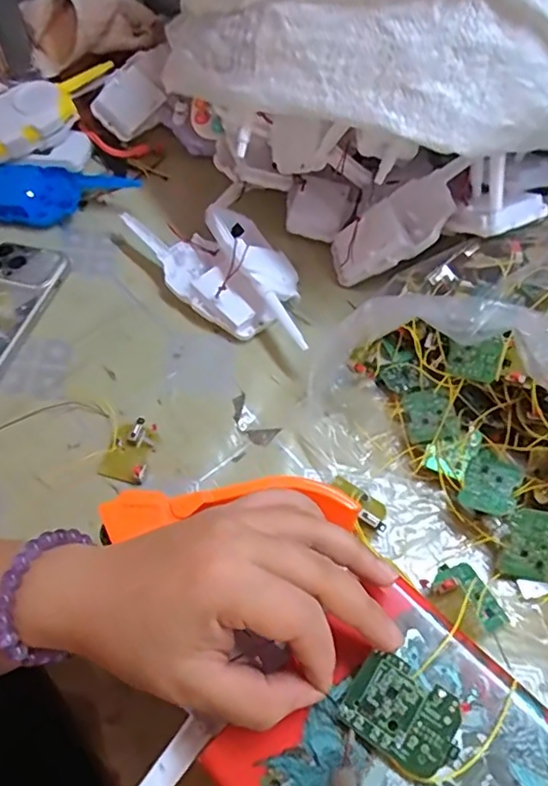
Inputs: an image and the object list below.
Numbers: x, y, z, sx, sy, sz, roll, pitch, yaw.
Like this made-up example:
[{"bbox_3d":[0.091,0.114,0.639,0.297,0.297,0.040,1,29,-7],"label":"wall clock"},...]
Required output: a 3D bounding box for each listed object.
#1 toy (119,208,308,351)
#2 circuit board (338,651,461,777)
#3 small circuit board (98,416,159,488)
[{"bbox_3d":[-0.035,-0.108,0.468,0.100,0.054,0.202,-30,62,-17],"label":"toy"},{"bbox_3d":[0.052,0.130,0.228,0.043,0.004,0.032,28,77,19],"label":"circuit board"},{"bbox_3d":[-0.101,0.042,0.401,0.031,0.012,0.047,15,59,10],"label":"small circuit board"}]

